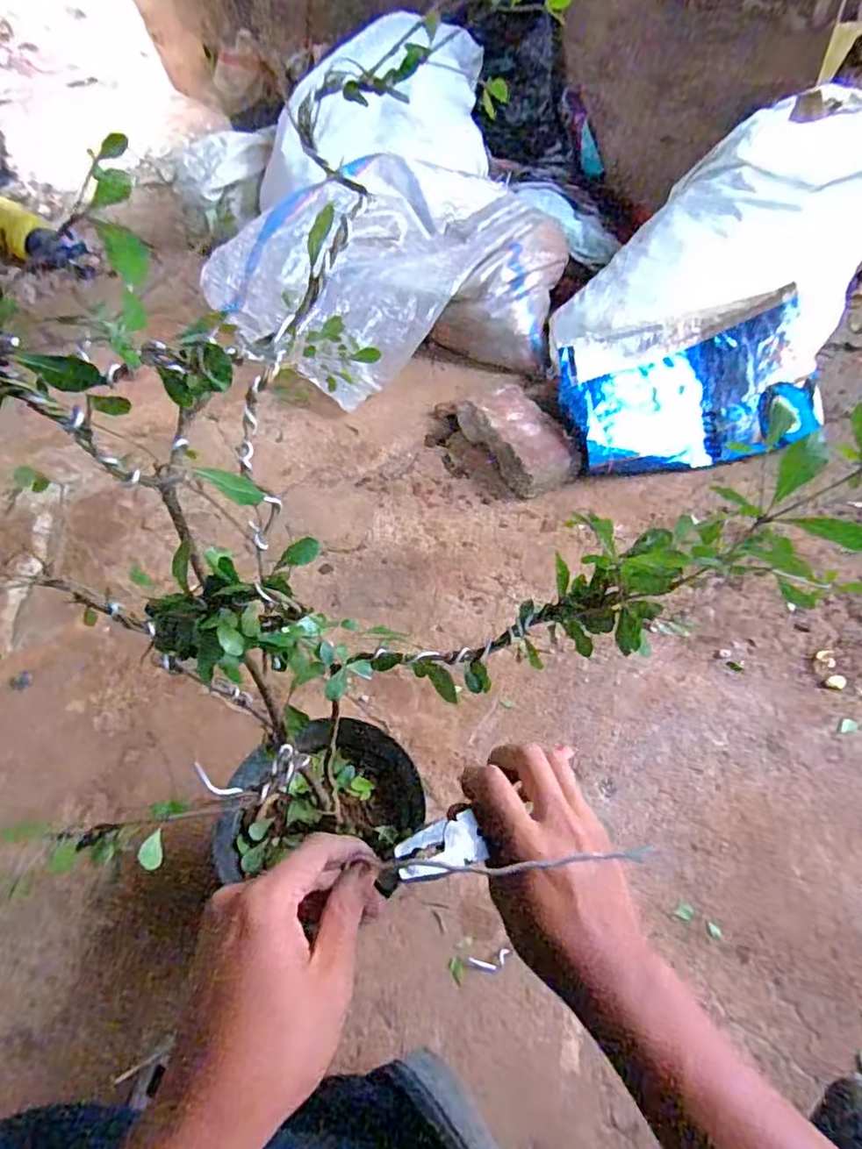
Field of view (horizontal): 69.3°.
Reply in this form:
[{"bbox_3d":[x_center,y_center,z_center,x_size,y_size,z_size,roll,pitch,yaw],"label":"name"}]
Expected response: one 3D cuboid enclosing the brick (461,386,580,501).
[{"bbox_3d":[0.131,-0.213,0.961,0.101,0.051,0.214,-22,54,-13],"label":"brick"}]

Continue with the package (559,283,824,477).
[{"bbox_3d":[0.382,-0.275,0.919,0.373,0.080,0.221,-9,84,3],"label":"package"}]

